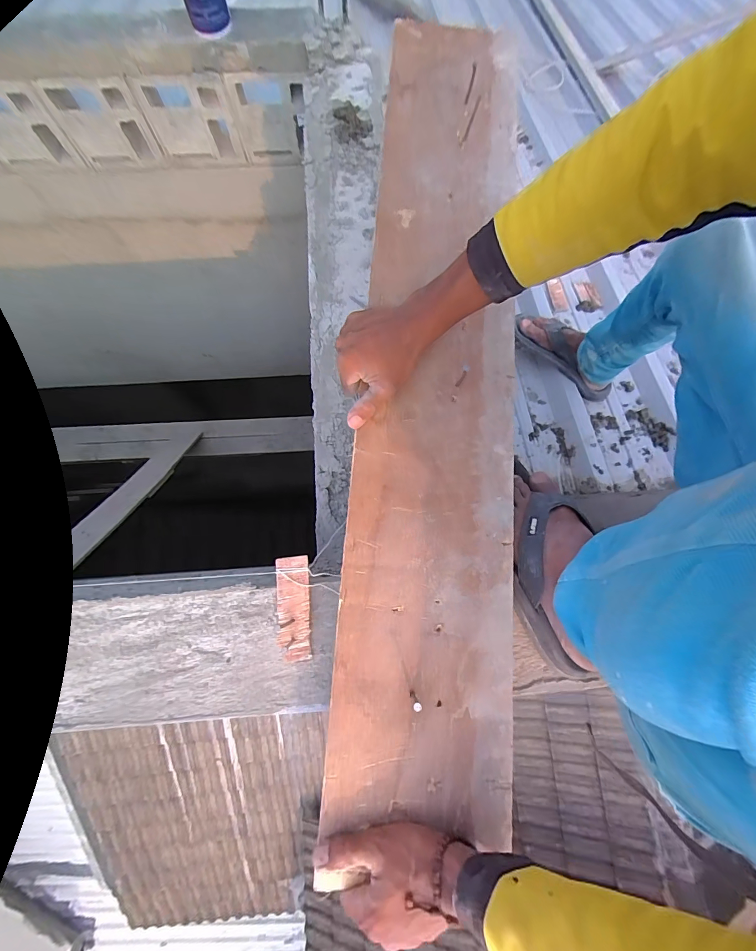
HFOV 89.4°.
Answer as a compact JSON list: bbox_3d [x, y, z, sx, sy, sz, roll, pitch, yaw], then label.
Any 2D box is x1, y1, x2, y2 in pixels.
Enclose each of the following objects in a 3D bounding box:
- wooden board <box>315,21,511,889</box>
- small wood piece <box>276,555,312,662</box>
[{"bbox_3d":[0.069,-0.148,0.450,0.172,0.025,0.948,4,78,0],"label":"wooden board"},{"bbox_3d":[-0.099,0.155,0.448,0.038,0.008,0.115,-4,77,-2],"label":"small wood piece"}]

